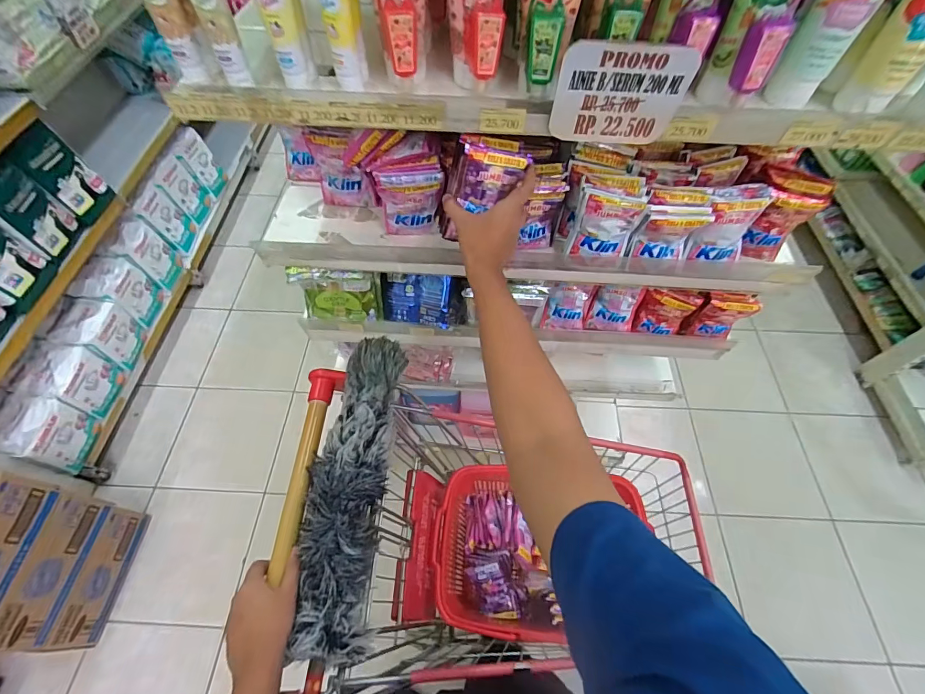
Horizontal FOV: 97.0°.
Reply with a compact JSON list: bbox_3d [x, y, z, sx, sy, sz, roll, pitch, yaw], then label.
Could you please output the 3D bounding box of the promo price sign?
[{"bbox_3d":[0.164,-0.262,0.429,0.131,0.103,0.007,4,67,1],"label":"promo price sign"}]

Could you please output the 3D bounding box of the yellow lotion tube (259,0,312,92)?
[{"bbox_3d":[-0.186,-0.348,0.430,0.039,0.122,0.040,-10,58,-8],"label":"yellow lotion tube"}]

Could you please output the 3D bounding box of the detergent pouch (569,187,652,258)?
[{"bbox_3d":[0.212,-0.178,0.607,0.085,0.095,0.038,18,59,10],"label":"detergent pouch"}]

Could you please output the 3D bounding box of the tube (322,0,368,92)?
[{"bbox_3d":[-0.125,-0.347,0.430,0.037,0.121,0.044,-2,57,-3],"label":"tube"}]

